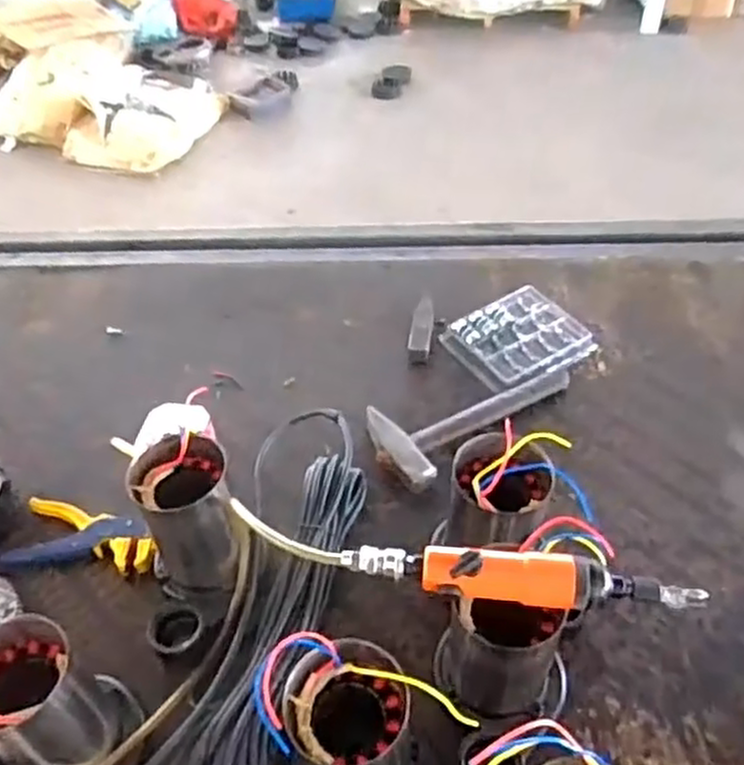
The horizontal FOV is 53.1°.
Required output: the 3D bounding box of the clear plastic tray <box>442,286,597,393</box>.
[{"bbox_3d":[0.205,-0.063,1.043,0.177,0.024,0.150,-25,50,-19],"label":"clear plastic tray"}]

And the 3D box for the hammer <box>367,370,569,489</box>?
[{"bbox_3d":[0.124,0.025,0.953,0.275,0.031,0.123,-32,53,-25],"label":"hammer"}]

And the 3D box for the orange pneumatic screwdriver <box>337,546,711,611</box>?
[{"bbox_3d":[0.117,0.151,0.576,0.273,0.035,0.032,4,47,7],"label":"orange pneumatic screwdriver"}]

